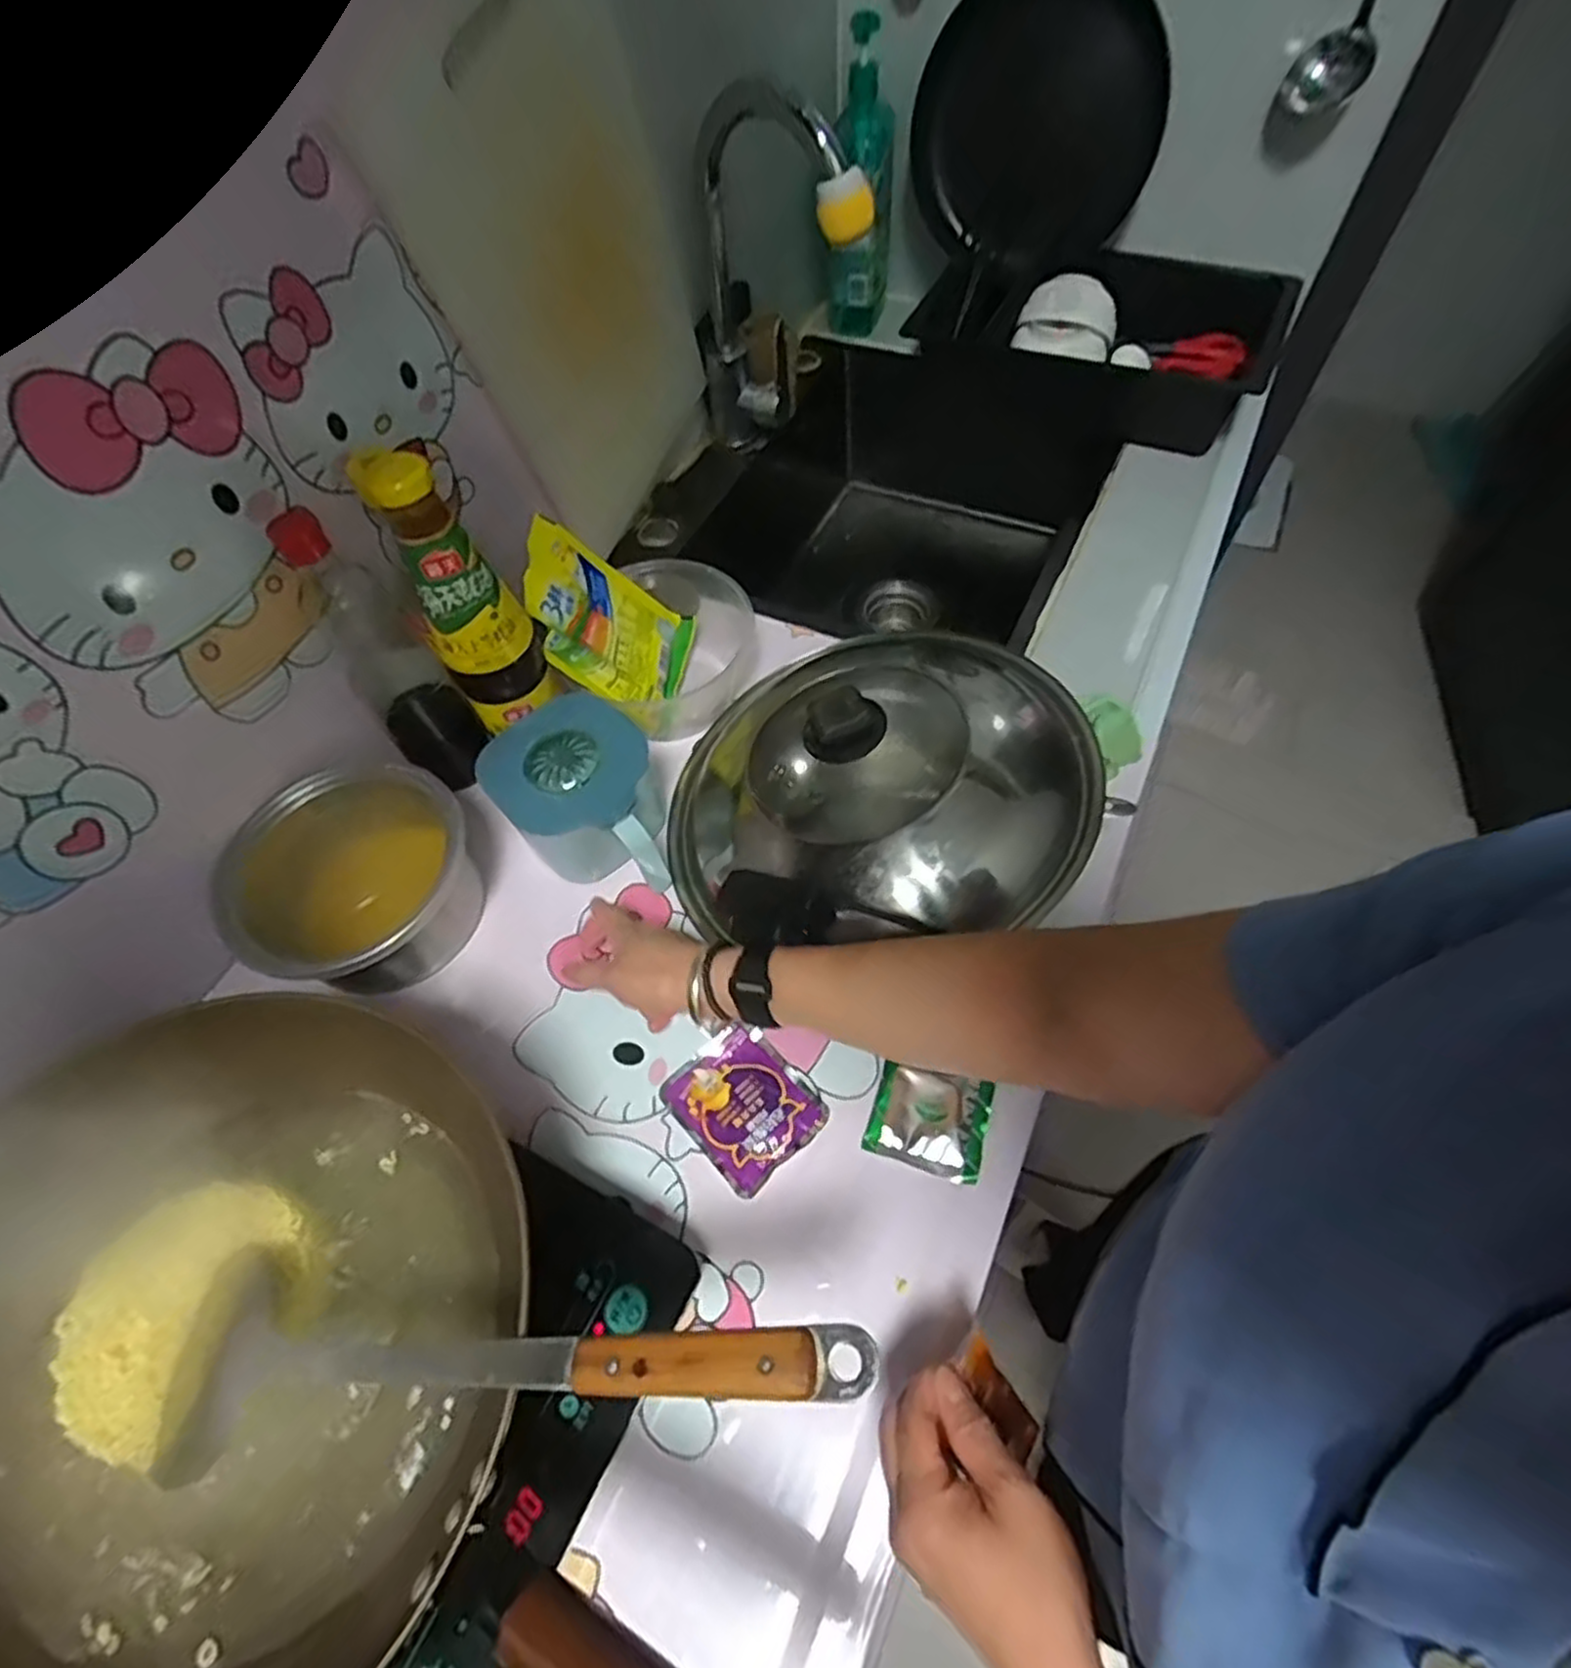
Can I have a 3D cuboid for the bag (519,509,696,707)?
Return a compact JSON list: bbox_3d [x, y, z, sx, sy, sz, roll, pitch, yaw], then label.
[{"bbox_3d":[-0.146,-0.168,0.627,0.012,0.158,0.113,-12,63,41],"label":"bag"}]

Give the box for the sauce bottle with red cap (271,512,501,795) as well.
[{"bbox_3d":[-0.280,-0.122,0.543,0.063,0.216,0.079,-38,64,-18],"label":"sauce bottle with red cap"}]

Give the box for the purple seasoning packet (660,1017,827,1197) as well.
[{"bbox_3d":[-0.027,0.175,0.499,0.077,0.008,0.090,-40,65,-18],"label":"purple seasoning packet"}]

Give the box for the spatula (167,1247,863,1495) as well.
[{"bbox_3d":[-0.137,0.233,0.336,0.349,0.030,0.086,-11,58,15],"label":"spatula"}]

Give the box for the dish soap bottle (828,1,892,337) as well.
[{"bbox_3d":[0.084,-0.712,0.849,0.063,0.272,0.070,12,61,11],"label":"dish soap bottle"}]

